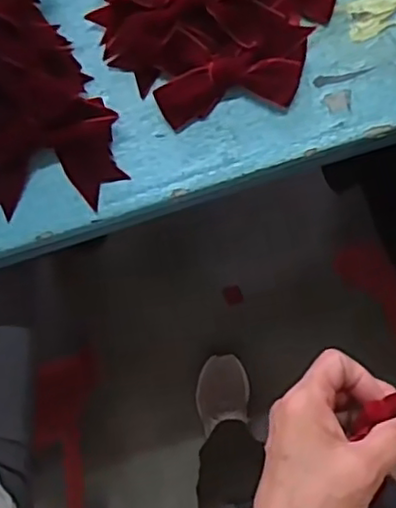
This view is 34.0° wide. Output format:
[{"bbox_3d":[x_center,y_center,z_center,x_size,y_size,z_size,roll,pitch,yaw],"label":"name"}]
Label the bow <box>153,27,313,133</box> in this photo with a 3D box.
[{"bbox_3d":[0.035,-0.144,0.562,0.136,0.028,0.052,-19,84,2],"label":"bow"}]

